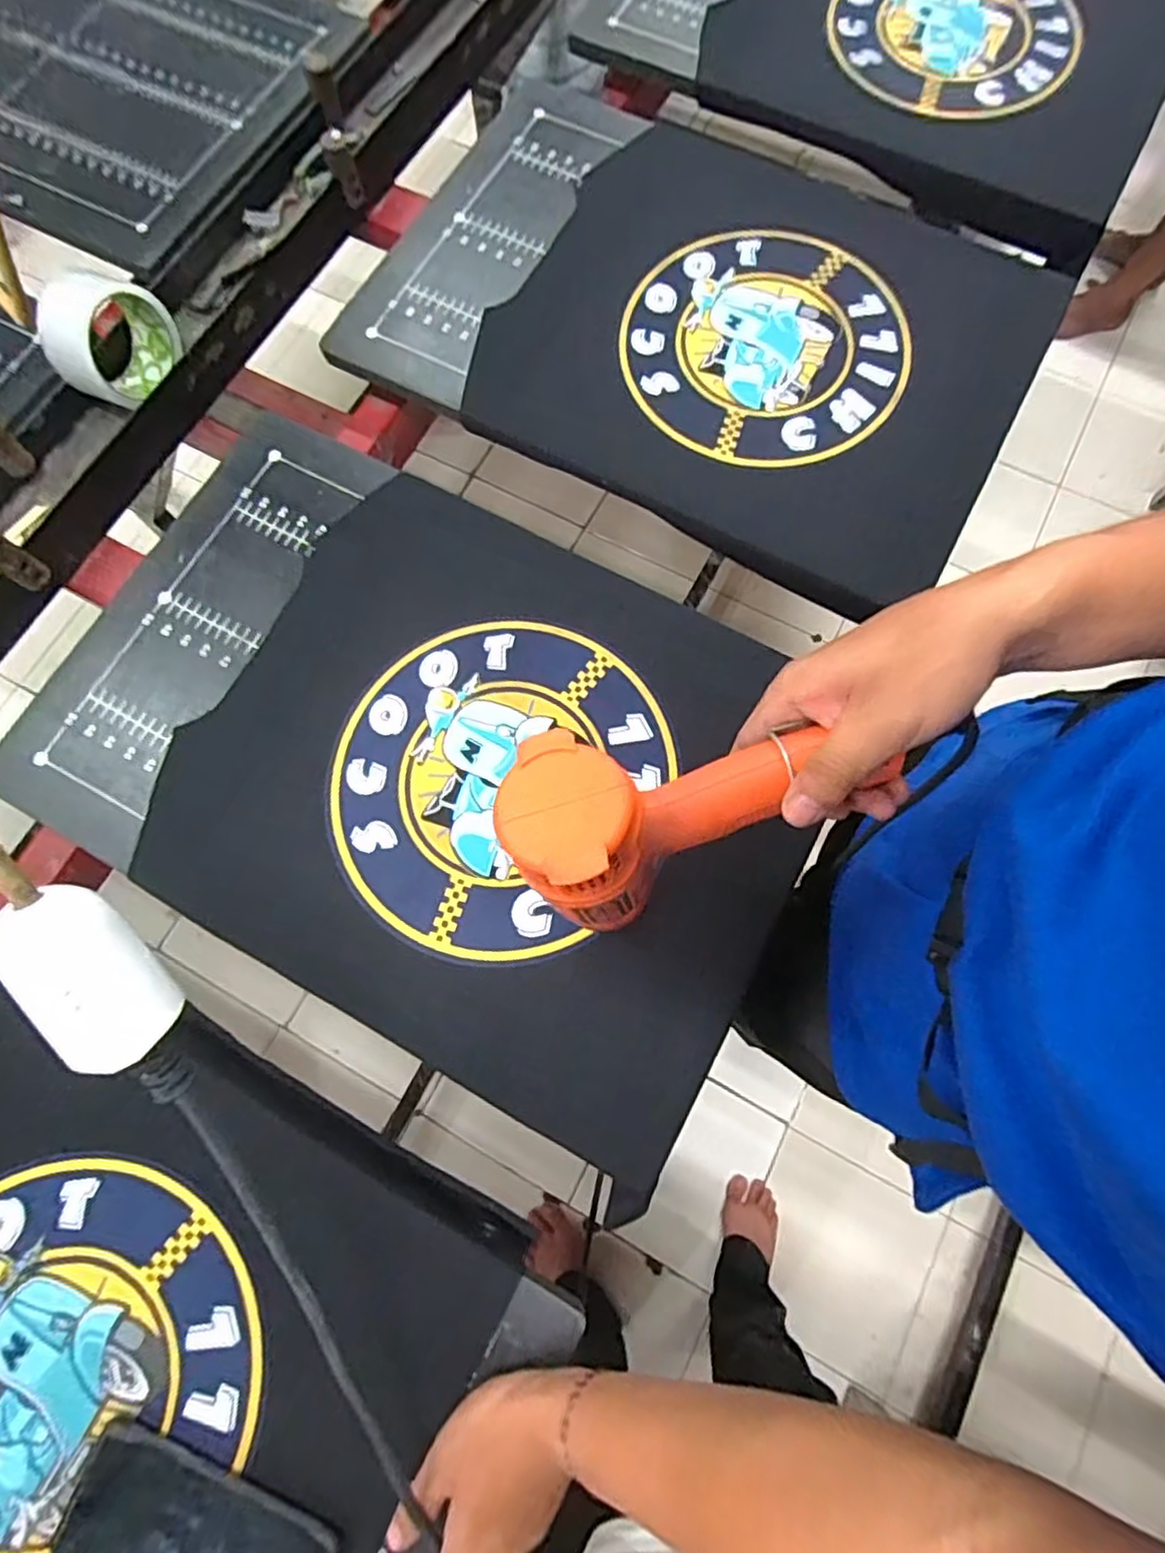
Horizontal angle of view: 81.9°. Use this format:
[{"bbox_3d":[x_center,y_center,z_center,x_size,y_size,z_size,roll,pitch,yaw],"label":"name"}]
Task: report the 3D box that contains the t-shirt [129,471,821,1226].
[{"bbox_3d":[-0.065,0.006,0.525,0.457,0.036,0.395,28,77,9],"label":"t-shirt"}]

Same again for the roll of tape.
[{"bbox_3d":[-0.418,-0.376,0.589,0.087,0.085,0.096,15,75,6],"label":"roll of tape"}]

